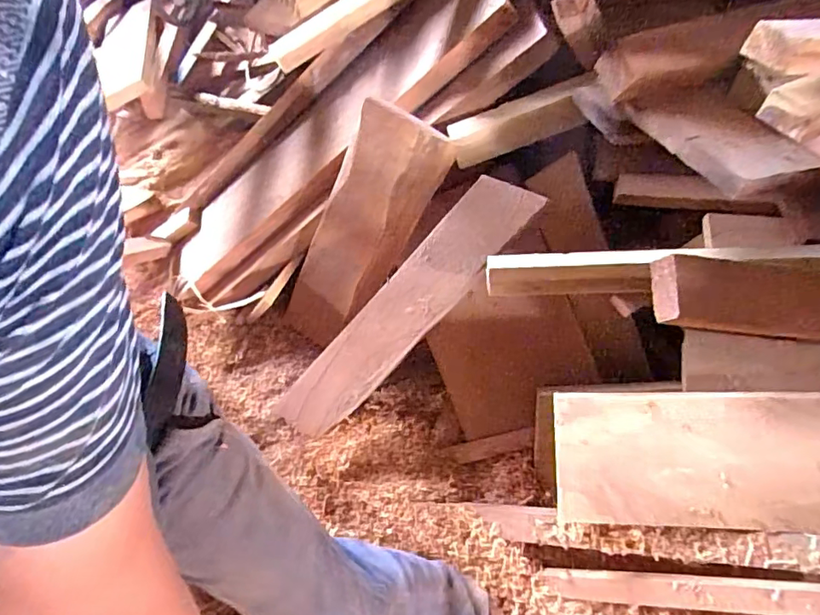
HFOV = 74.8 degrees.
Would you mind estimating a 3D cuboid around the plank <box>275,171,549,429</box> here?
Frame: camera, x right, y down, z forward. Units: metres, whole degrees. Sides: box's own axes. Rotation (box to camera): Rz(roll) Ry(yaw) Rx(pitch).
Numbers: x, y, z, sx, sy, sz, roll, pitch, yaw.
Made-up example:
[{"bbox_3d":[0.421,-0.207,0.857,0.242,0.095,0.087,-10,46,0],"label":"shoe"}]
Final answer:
[{"bbox_3d":[-0.034,0.030,1.079,0.712,0.034,0.133,-46,74,20],"label":"plank"}]

